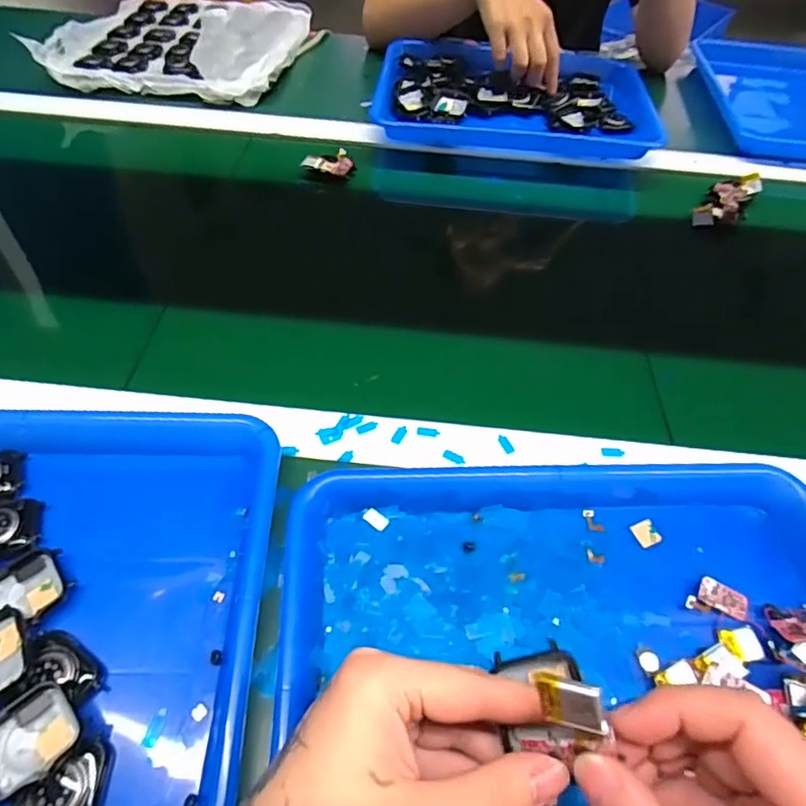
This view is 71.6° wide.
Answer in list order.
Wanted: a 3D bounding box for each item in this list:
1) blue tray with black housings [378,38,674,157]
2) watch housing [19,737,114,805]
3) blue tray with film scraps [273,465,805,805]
[{"bbox_3d":[0.139,-0.395,0.709,0.327,0.043,0.261,7,53,2],"label":"blue tray with black housings"},{"bbox_3d":[-0.159,0.183,0.260,0.034,0.010,0.043,3,53,-1],"label":"watch housing"},{"bbox_3d":[0.100,0.148,0.296,0.325,0.051,0.262,1,53,-3],"label":"blue tray with film scraps"}]

